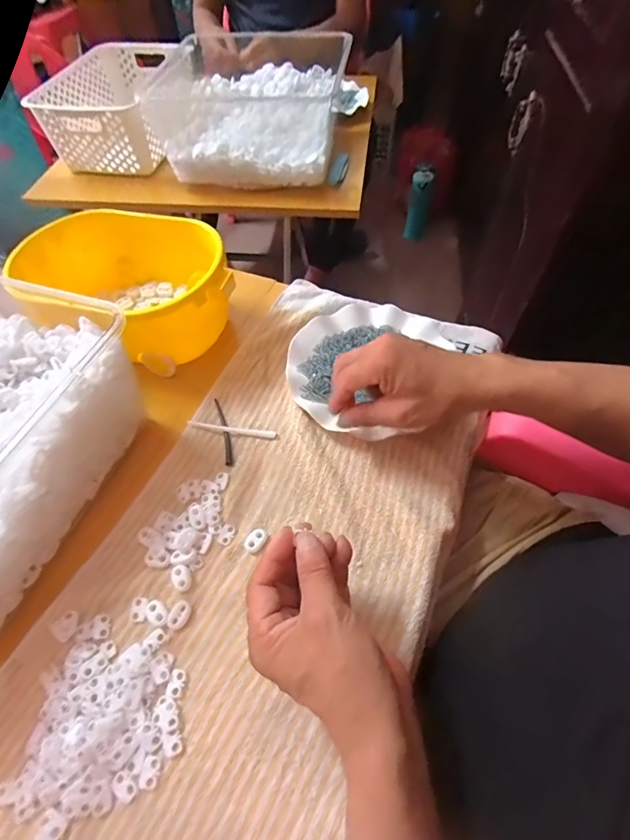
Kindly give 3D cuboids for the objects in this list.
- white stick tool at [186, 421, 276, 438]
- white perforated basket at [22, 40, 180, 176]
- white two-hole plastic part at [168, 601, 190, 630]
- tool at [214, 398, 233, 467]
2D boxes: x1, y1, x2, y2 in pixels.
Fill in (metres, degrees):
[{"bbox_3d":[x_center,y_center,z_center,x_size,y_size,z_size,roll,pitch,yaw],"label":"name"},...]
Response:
[{"bbox_3d":[-0.088,0.010,0.439,0.094,0.008,0.009,6,57,7],"label":"white stick tool"},{"bbox_3d":[-0.367,-0.588,0.791,0.213,0.109,0.306,6,57,7],"label":"white perforated basket"},{"bbox_3d":[-0.110,0.159,0.342,0.015,0.004,0.021,17,59,14],"label":"white two-hole plastic part"},{"bbox_3d":[-0.097,0.010,0.445,0.009,0.004,0.087,-15,57,-7],"label":"tool"}]

